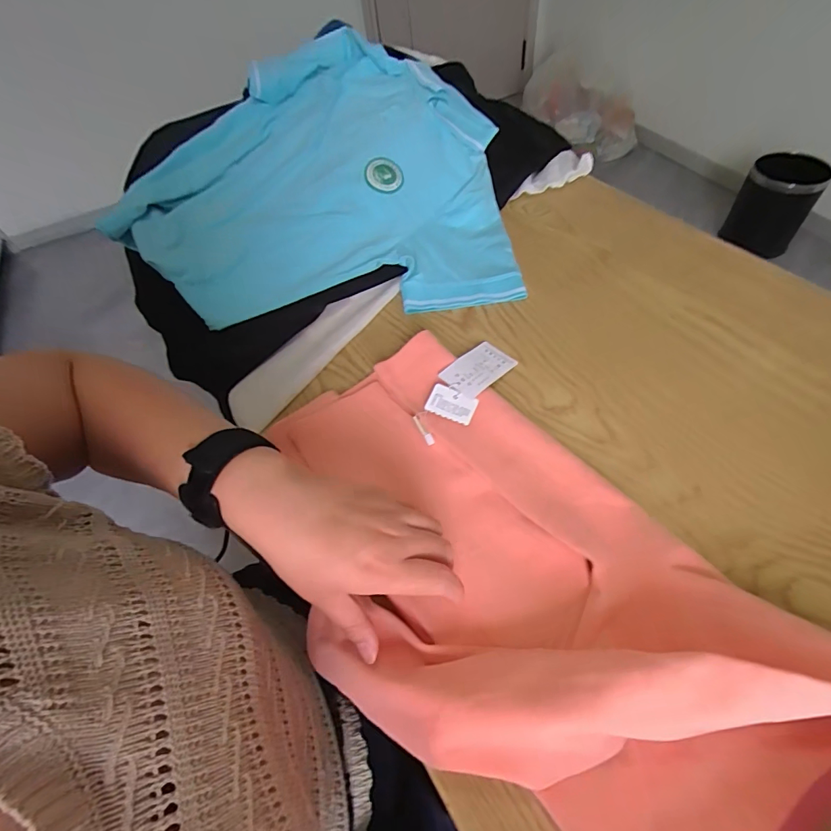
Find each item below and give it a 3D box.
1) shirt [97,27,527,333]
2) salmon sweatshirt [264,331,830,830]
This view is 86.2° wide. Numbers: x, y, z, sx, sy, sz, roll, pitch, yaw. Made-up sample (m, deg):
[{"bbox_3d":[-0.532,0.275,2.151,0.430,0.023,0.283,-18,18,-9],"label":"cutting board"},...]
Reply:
[{"bbox_3d":[-0.124,-0.345,0.613,0.481,0.129,0.484,-3,52,2],"label":"shirt"},{"bbox_3d":[0.056,0.101,0.324,0.244,0.073,0.444,-27,55,-16],"label":"salmon sweatshirt"}]

